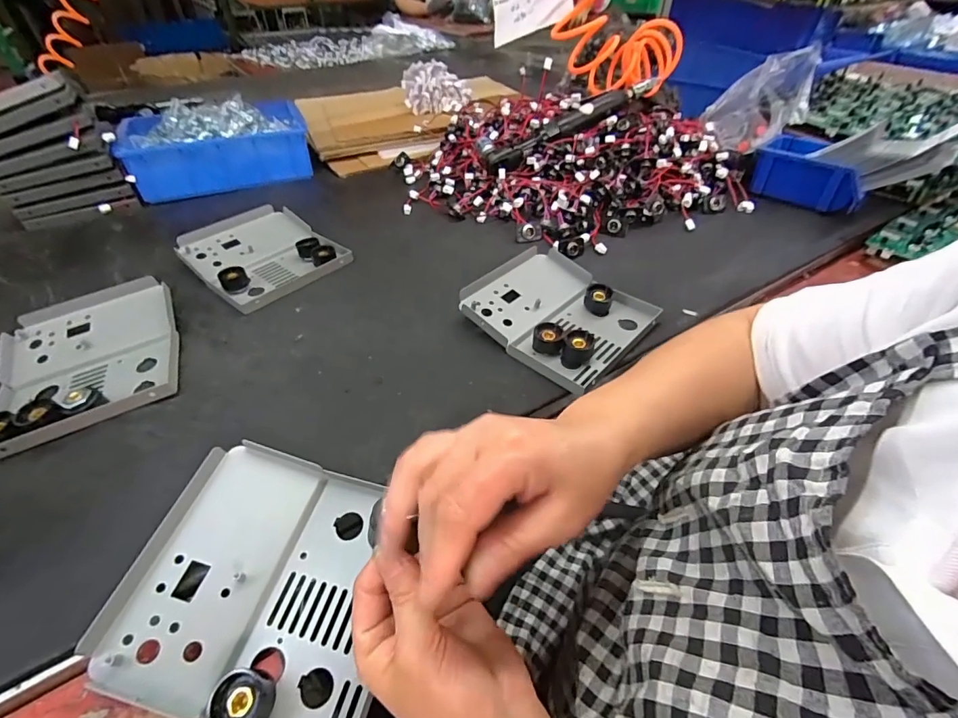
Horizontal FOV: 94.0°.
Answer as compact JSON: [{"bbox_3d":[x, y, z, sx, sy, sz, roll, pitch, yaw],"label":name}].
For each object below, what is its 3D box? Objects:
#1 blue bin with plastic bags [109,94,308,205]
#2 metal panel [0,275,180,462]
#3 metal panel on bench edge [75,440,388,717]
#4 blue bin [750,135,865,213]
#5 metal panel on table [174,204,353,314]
[{"bbox_3d":[-0.462,-0.386,0.785,0.297,0.093,0.182,-17,45,-13],"label":"blue bin with plastic bags"},{"bbox_3d":[-0.391,-0.003,0.446,0.161,0.029,0.187,-19,46,-19],"label":"metal panel"},{"bbox_3d":[-0.137,0.143,0.296,0.166,0.032,0.155,10,44,11],"label":"metal panel on bench edge"},{"bbox_3d":[0.526,-0.290,0.703,0.119,0.076,0.152,-34,53,-30],"label":"blue bin"},{"bbox_3d":[-0.282,-0.140,0.581,0.183,0.027,0.152,32,52,30],"label":"metal panel on table"}]

